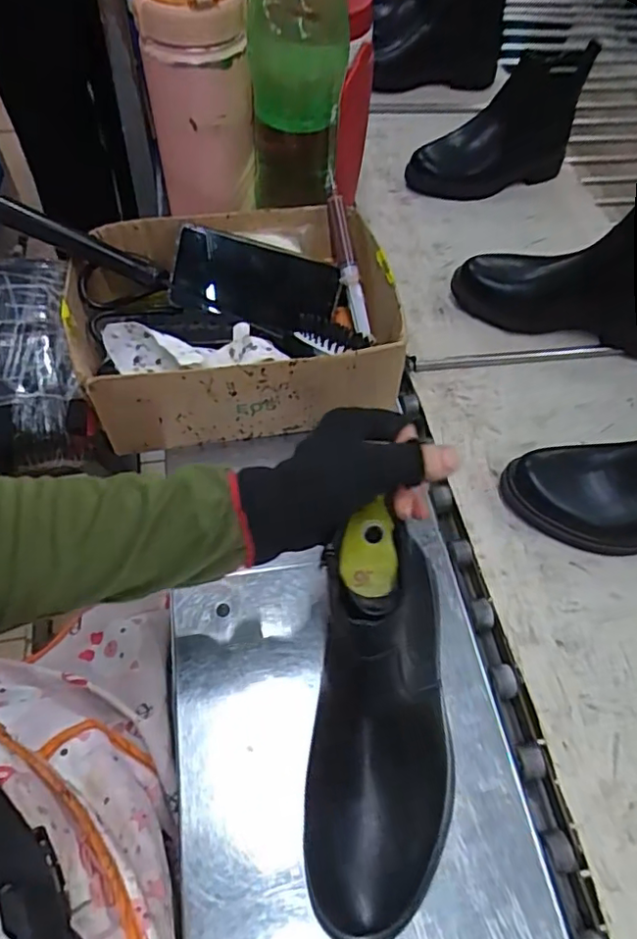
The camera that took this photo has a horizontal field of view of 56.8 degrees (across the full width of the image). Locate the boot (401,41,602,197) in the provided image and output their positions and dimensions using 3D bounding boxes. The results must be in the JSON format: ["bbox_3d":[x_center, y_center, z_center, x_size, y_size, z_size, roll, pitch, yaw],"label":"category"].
[{"bbox_3d":[0.250,-0.469,0.805,0.231,0.157,0.098,-24,61,-18],"label":"boot"}]

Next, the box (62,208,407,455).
[{"bbox_3d":[-0.076,-0.140,0.552,0.284,0.095,0.201,-9,57,-7],"label":"box"}]

